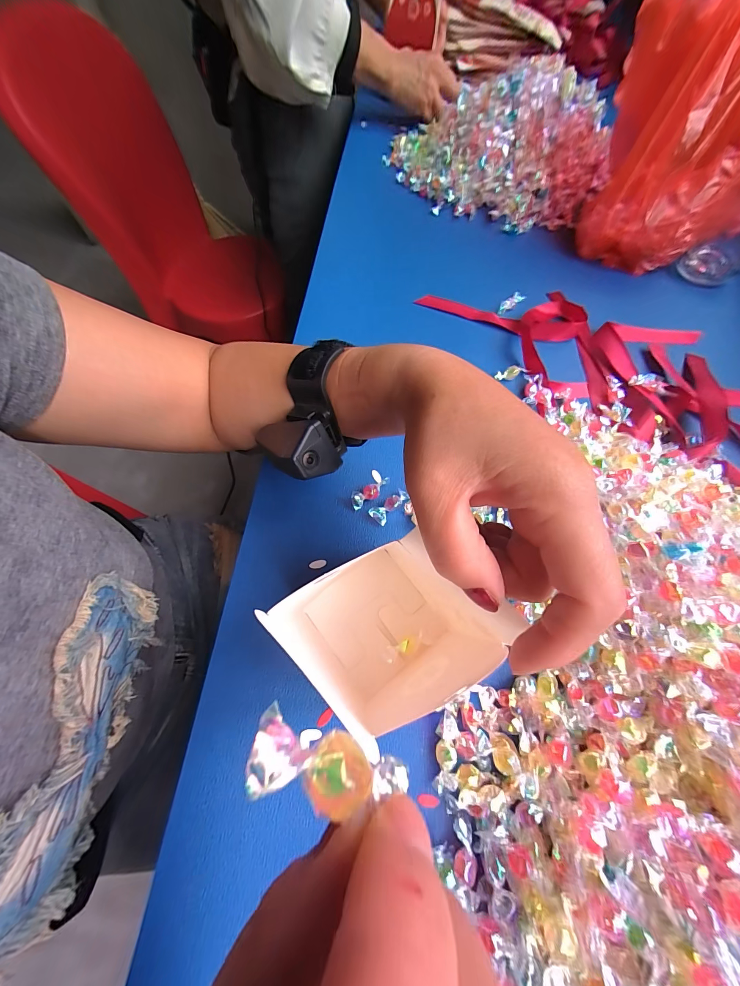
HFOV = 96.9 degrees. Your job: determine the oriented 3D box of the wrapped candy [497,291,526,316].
[{"bbox_3d":[0.173,-0.232,0.399,0.038,0.017,0.010,-38,73,-15],"label":"wrapped candy"}]

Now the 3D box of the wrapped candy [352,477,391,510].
[{"bbox_3d":[0.001,-0.001,0.291,0.041,0.007,0.014,-34,72,-14],"label":"wrapped candy"}]

